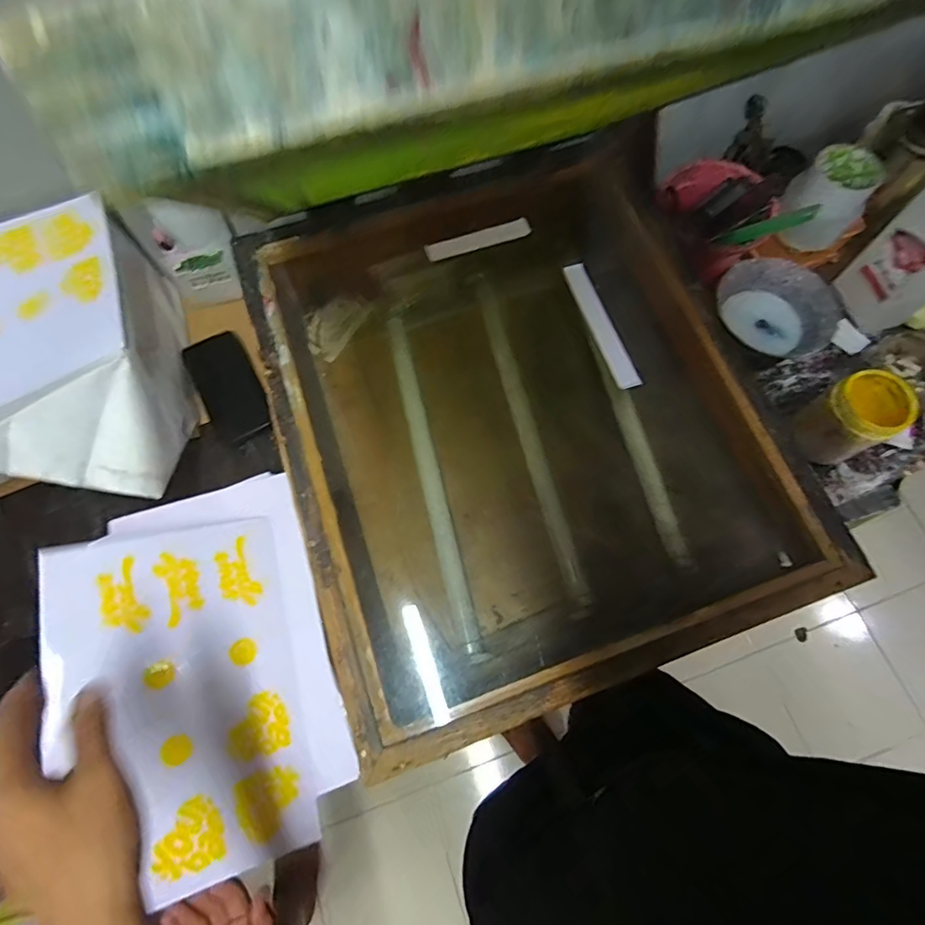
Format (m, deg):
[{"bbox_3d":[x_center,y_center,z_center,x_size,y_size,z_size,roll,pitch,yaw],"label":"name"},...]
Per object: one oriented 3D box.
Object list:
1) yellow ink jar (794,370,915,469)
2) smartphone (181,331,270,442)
[{"bbox_3d":[0.469,-0.051,0.615,0.087,0.110,0.082,-28,72,-9],"label":"yellow ink jar"},{"bbox_3d":[-0.325,-0.110,0.704,0.079,0.009,0.158,-30,79,-12],"label":"smartphone"}]

